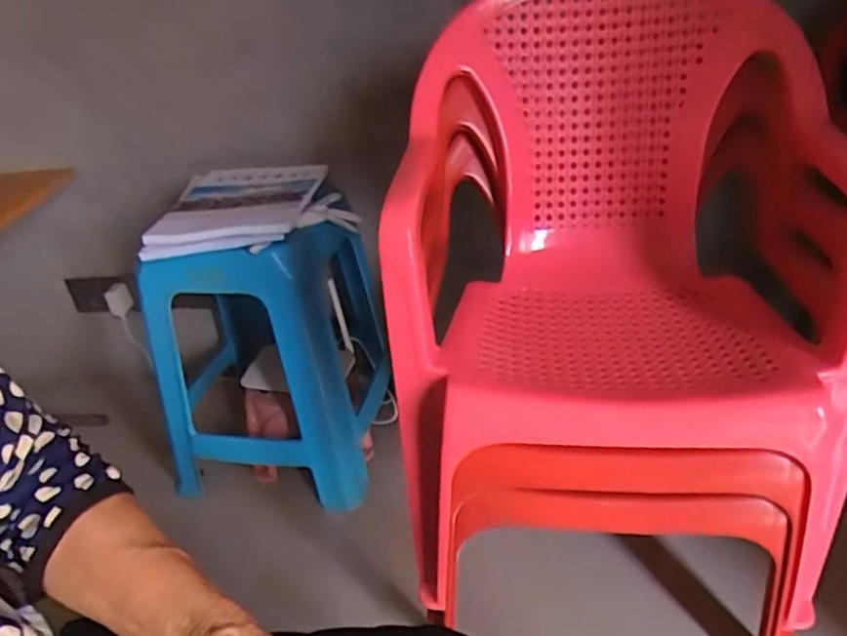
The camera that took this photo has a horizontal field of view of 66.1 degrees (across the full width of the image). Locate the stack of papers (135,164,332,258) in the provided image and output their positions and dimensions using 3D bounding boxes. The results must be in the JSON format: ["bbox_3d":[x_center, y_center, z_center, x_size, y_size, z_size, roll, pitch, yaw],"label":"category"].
[{"bbox_3d":[-0.293,-0.185,1.038,0.259,0.038,0.294,-3,33,5],"label":"stack of papers"}]

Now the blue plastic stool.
[{"bbox_3d":[-0.259,0.046,1.142,0.312,0.456,0.310,2,33,11],"label":"blue plastic stool"}]

